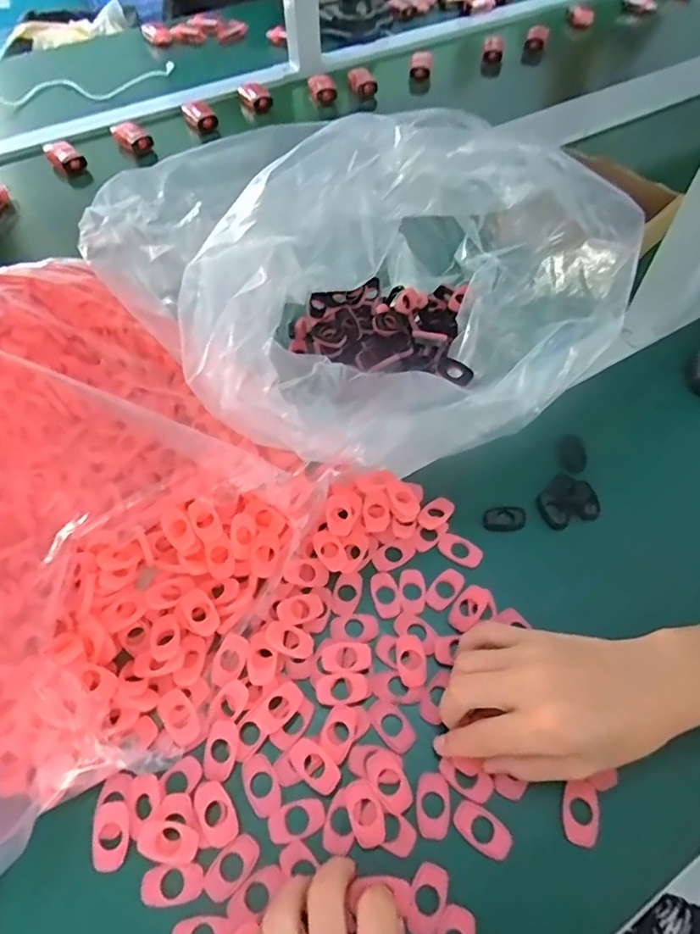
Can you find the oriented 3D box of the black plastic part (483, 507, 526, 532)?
[{"bbox_3d":[0.118,0.040,0.419,0.032,0.007,0.020,-4,57,-2],"label":"black plastic part"}]

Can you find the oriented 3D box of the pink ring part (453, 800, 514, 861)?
[{"bbox_3d":[0.075,0.205,0.309,0.033,0.004,0.019,31,63,20],"label":"pink ring part"}]

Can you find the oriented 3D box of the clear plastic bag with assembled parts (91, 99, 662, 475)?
[{"bbox_3d":[0.025,-0.154,0.455,0.367,0.166,0.302,-30,61,-17],"label":"clear plastic bag with assembled parts"}]

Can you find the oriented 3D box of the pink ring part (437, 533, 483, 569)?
[{"bbox_3d":[0.082,0.060,0.404,0.034,0.004,0.020,29,62,18],"label":"pink ring part"}]

